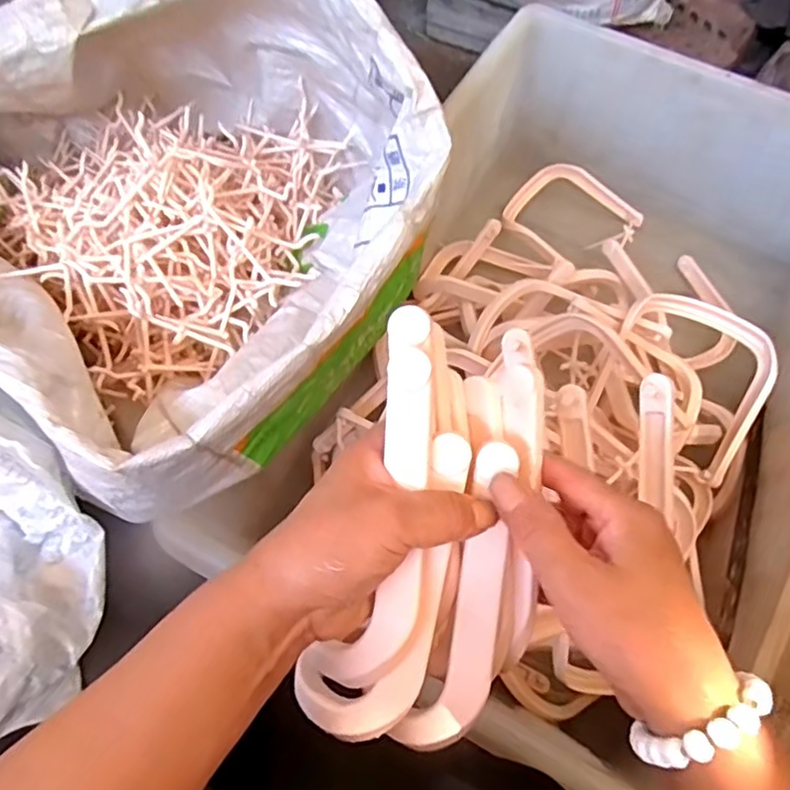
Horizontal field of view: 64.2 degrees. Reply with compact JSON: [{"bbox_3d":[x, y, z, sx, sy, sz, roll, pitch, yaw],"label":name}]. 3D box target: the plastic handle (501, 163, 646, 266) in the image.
[{"bbox_3d":[0.261,-0.274,0.962,0.175,0.047,0.192,39,71,15],"label":"plastic handle"}]

